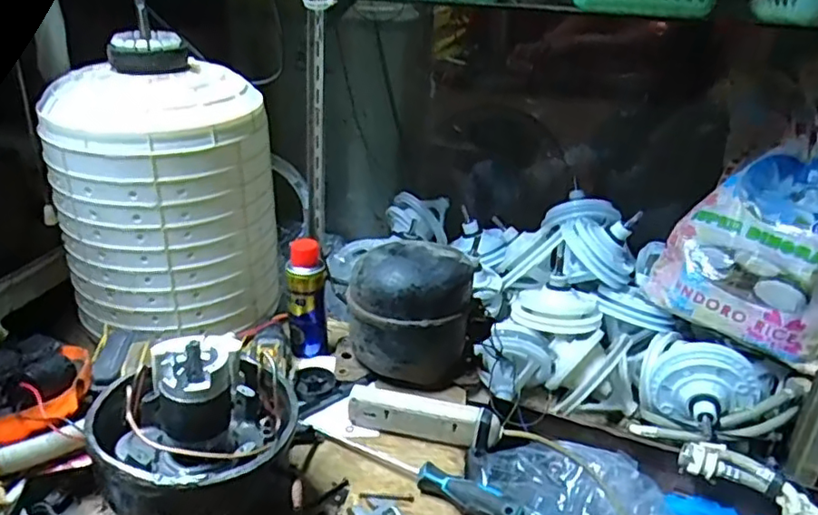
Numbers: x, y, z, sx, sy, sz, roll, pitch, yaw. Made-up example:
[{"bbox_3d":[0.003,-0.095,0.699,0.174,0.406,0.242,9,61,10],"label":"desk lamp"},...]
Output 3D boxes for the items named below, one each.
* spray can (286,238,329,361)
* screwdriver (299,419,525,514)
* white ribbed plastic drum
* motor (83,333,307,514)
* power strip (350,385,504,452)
[{"bbox_3d":[-0.135,0.057,0.805,0.050,0.163,0.043,0,25,-8],"label":"spray can"},{"bbox_3d":[-0.002,0.216,0.649,0.265,0.032,0.031,19,29,30],"label":"screwdriver"},{"bbox_3d":[-0.313,-0.074,0.806,0.225,0.312,0.208,11,26,16],"label":"white ribbed plastic drum"},{"bbox_3d":[-0.185,0.174,0.557,0.178,0.178,0.168,-13,30,-32],"label":"motor"},{"bbox_3d":[0.017,0.182,0.698,0.173,0.050,0.028,9,25,12],"label":"power strip"}]

